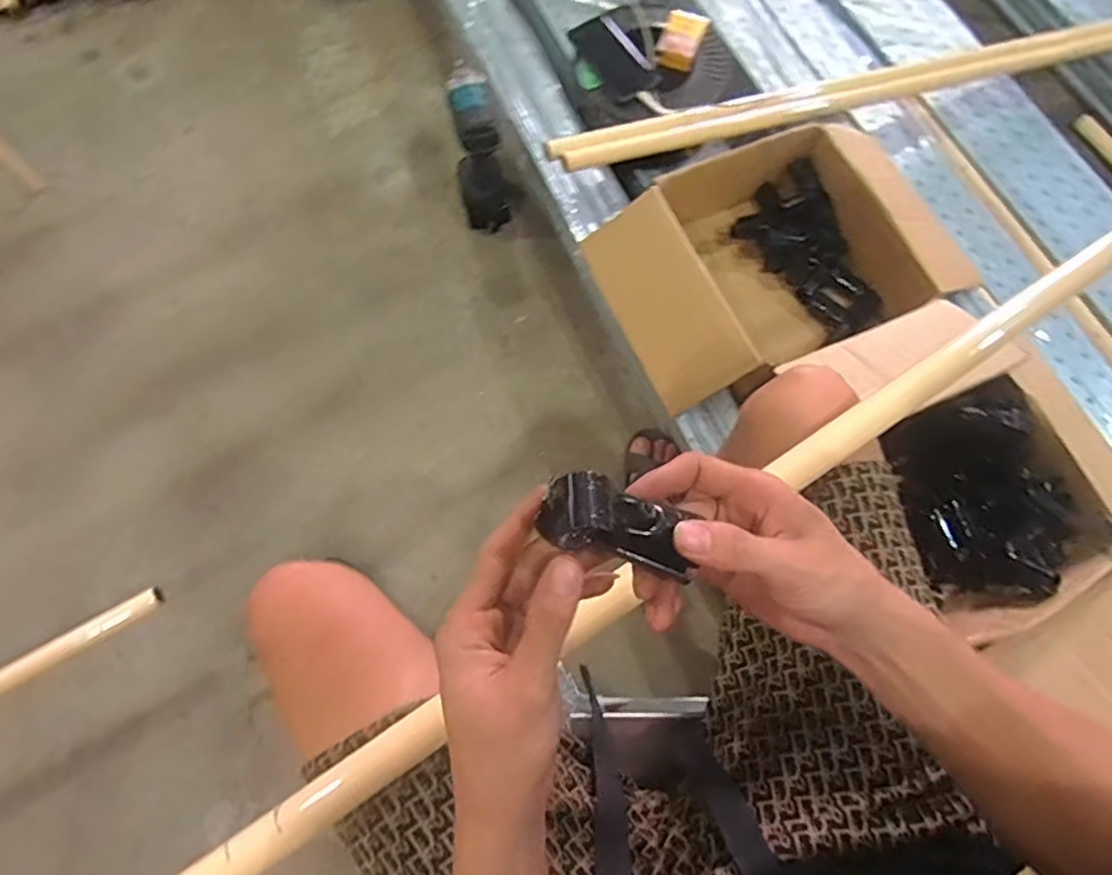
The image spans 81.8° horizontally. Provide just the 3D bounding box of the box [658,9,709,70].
[{"bbox_3d":[0.193,-0.613,0.986,0.063,0.025,0.104,20,72,4],"label":"box"}]

